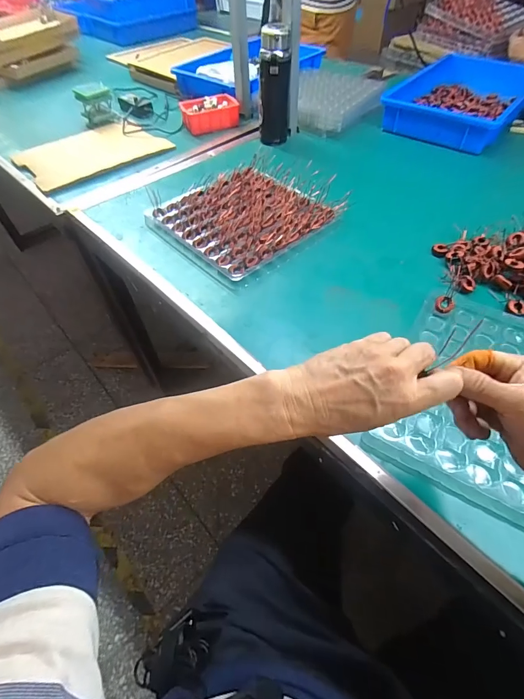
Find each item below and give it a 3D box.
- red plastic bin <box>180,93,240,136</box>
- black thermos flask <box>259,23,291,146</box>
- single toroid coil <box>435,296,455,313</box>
[{"bbox_3d":[-0.142,-0.656,0.978,0.156,0.058,0.092,-21,55,-13],"label":"red plastic bin"},{"bbox_3d":[0.031,-0.626,0.846,0.065,0.227,0.064,10,54,9],"label":"black thermos flask"},{"bbox_3d":[0.279,-0.068,0.534,0.027,0.009,0.027,0,87,9],"label":"single toroid coil"}]

